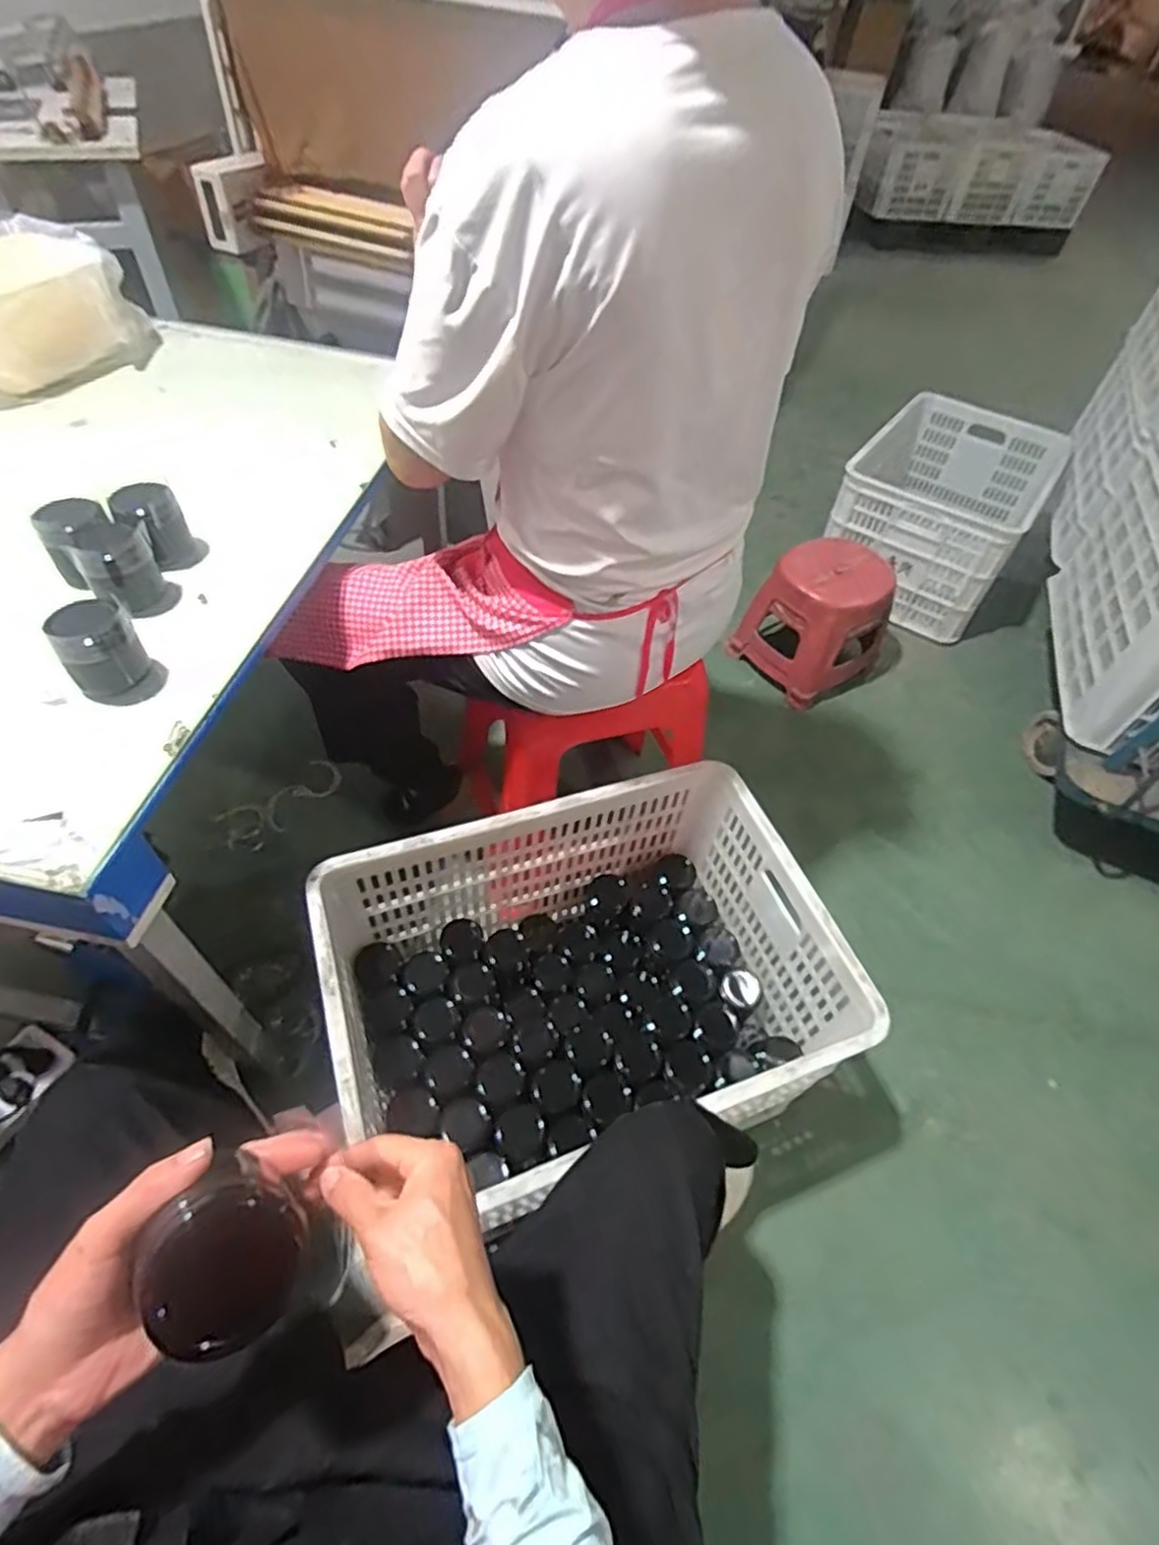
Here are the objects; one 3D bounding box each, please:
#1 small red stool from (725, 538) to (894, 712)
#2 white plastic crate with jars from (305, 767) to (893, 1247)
[{"bbox_3d":[0.519,-0.335,1.541,0.238,0.263,0.263,-35,63,-27],"label":"small red stool"},{"bbox_3d":[0.002,0.300,0.952,0.592,0.337,0.412,-14,55,-16],"label":"white plastic crate with jars"}]

